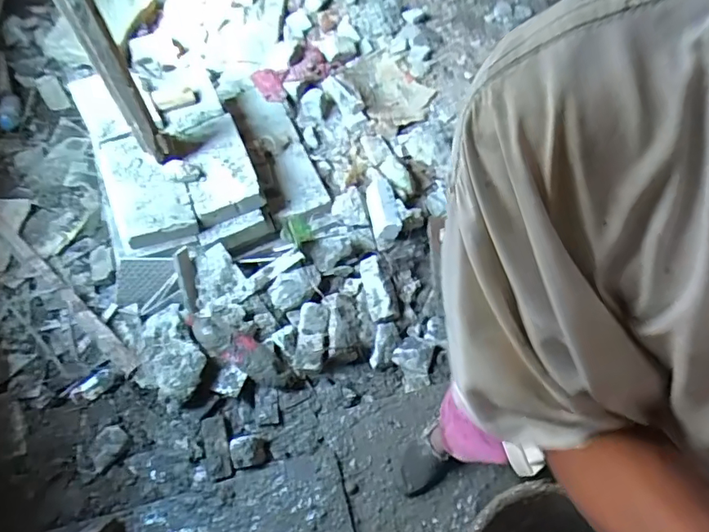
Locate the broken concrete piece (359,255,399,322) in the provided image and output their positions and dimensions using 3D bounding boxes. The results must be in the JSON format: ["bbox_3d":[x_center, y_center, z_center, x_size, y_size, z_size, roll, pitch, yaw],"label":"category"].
[{"bbox_3d":[0.079,0.068,1.564,0.092,0.056,0.209,-9,65,-7],"label":"broken concrete piece"}]

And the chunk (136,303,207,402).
[{"bbox_3d":[-0.531,0.245,1.423,0.186,0.101,0.300,-29,69,-15],"label":"chunk"}]

